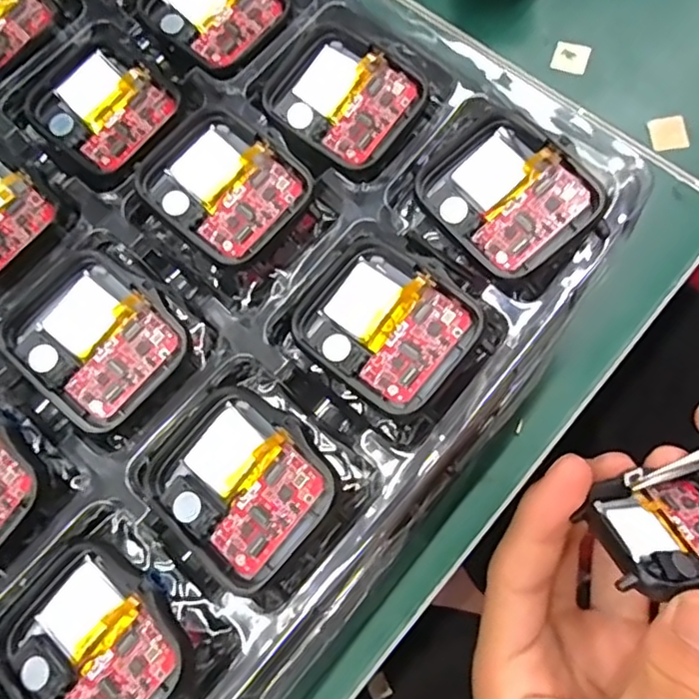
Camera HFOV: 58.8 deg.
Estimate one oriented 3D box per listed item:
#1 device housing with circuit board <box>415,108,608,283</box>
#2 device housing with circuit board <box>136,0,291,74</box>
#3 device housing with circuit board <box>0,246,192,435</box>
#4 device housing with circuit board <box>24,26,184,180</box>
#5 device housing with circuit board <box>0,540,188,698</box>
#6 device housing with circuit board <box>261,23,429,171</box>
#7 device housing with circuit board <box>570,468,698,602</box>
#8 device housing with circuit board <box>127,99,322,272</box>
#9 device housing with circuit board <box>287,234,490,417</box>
[{"bbox_3d":[0.041,-0.042,0.165,0.035,0.013,0.043,-37,74,-6],"label":"device housing with circuit board"},{"bbox_3d":[-0.044,-0.109,0.198,0.044,0.004,0.036,41,81,14],"label":"device housing with circuit board"},{"bbox_3d":[-0.068,-0.004,0.164,0.043,0.007,0.037,41,81,14],"label":"device housing with circuit board"},{"bbox_3d":[-0.075,-0.076,0.190,0.044,0.007,0.038,40,81,14],"label":"device housing with circuit board"},{"bbox_3d":[-0.060,0.068,0.144,0.044,0.014,0.039,37,80,14],"label":"device housing with circuit board"},{"bbox_3d":[-0.002,-0.076,0.184,0.041,0.008,0.035,35,80,13],"label":"device housing with circuit board"},{"bbox_3d":[0.090,0.049,0.173,0.047,0.007,0.035,-5,34,-15],"label":"device housing with circuit board"},{"bbox_3d":[-0.035,-0.046,0.173,0.040,0.007,0.036,40,81,14],"label":"device housing with circuit board"},{"bbox_3d":[0.009,-0.007,0.160,0.042,0.009,0.037,38,80,14],"label":"device housing with circuit board"}]

